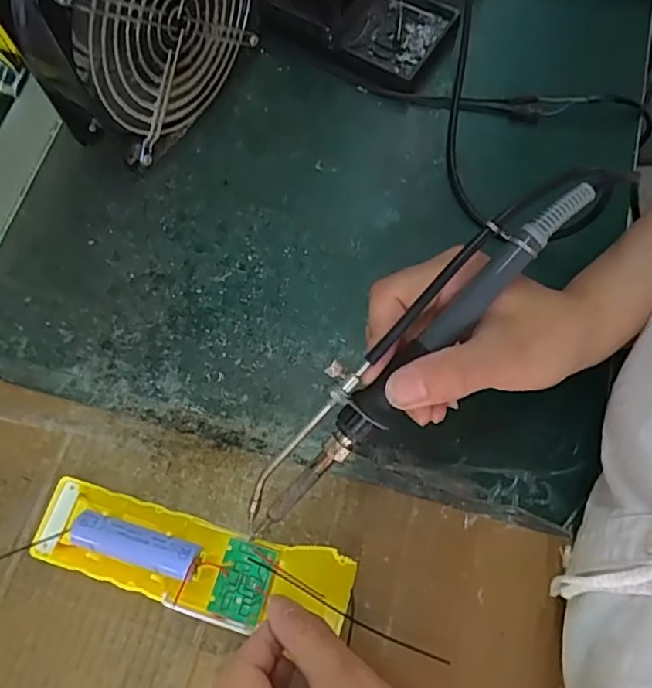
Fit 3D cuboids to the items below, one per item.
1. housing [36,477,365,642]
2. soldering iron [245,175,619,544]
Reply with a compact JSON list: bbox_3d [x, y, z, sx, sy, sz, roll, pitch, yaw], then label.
[{"bbox_3d":[-0.067,0.105,0.287,0.157,0.017,0.044,11,70,8],"label":"housing"},{"bbox_3d":[0.041,-0.001,0.260,0.218,0.031,0.030,-45,76,4],"label":"soldering iron"}]

